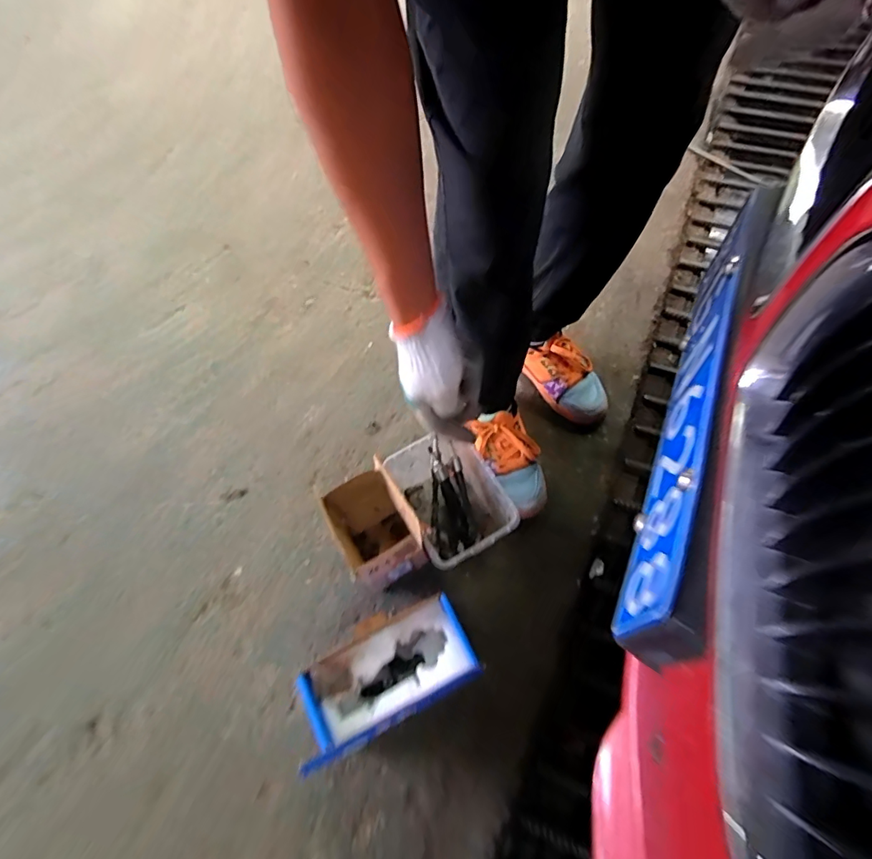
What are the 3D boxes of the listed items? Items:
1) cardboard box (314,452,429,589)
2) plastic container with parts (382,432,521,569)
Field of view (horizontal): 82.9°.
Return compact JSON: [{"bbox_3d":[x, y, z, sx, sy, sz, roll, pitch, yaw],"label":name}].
[{"bbox_3d":[-0.101,0.164,0.822,0.127,0.139,0.162,-28,64,-10],"label":"cardboard box"},{"bbox_3d":[0.024,0.123,0.841,0.155,0.137,0.207,-29,65,-11],"label":"plastic container with parts"}]

